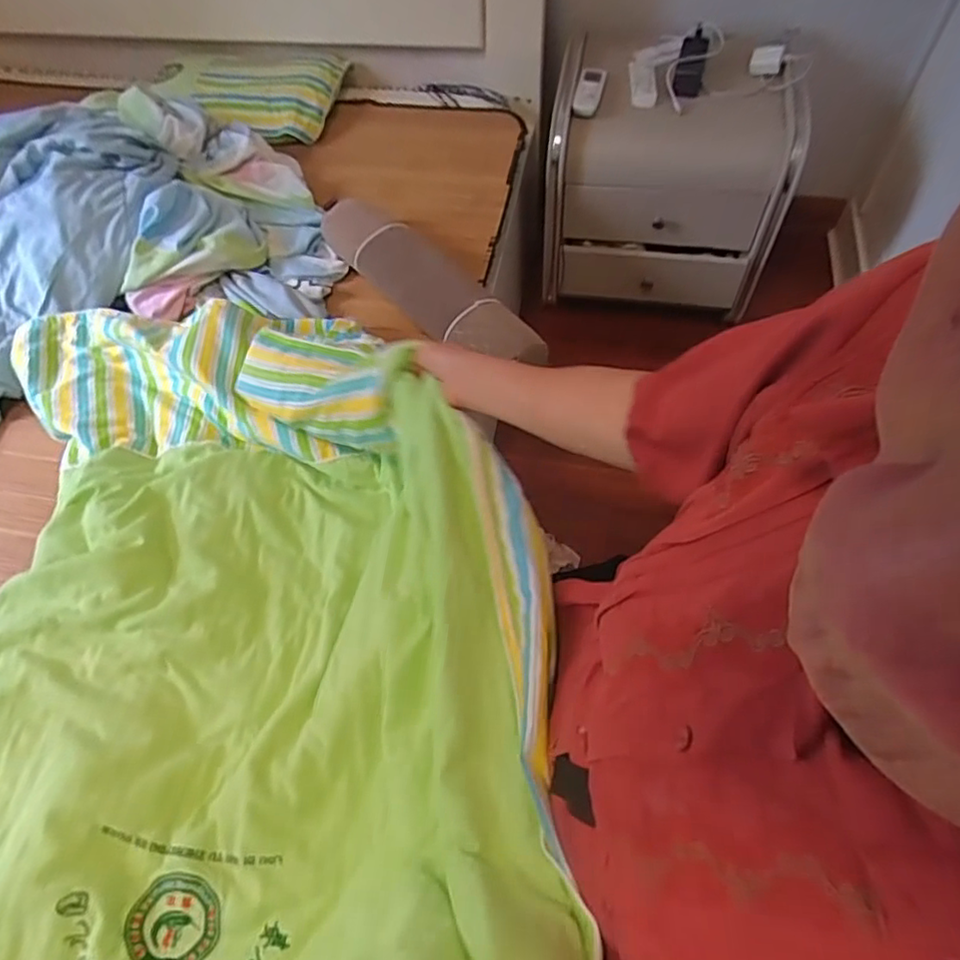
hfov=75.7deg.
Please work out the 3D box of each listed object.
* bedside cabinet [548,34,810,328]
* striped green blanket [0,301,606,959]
[{"bbox_3d":[0.408,-0.648,1.359,0.489,0.393,0.337,10,60,10],"label":"bedside cabinet"},{"bbox_3d":[-0.304,0.209,0.574,0.757,0.280,1.093,3,59,6],"label":"striped green blanket"}]

